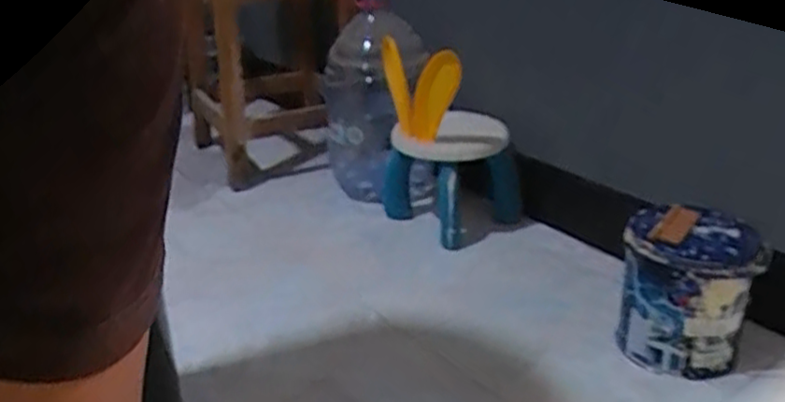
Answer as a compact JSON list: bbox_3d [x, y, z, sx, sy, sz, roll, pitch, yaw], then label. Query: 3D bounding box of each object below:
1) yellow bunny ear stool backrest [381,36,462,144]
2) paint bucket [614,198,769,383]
[{"bbox_3d":[0.051,-0.203,1.358,0.064,0.177,0.233,-13,27,-23],"label":"yellow bunny ear stool backrest"},{"bbox_3d":[0.439,0.132,1.073,0.180,0.215,0.174,-2,24,1],"label":"paint bucket"}]

